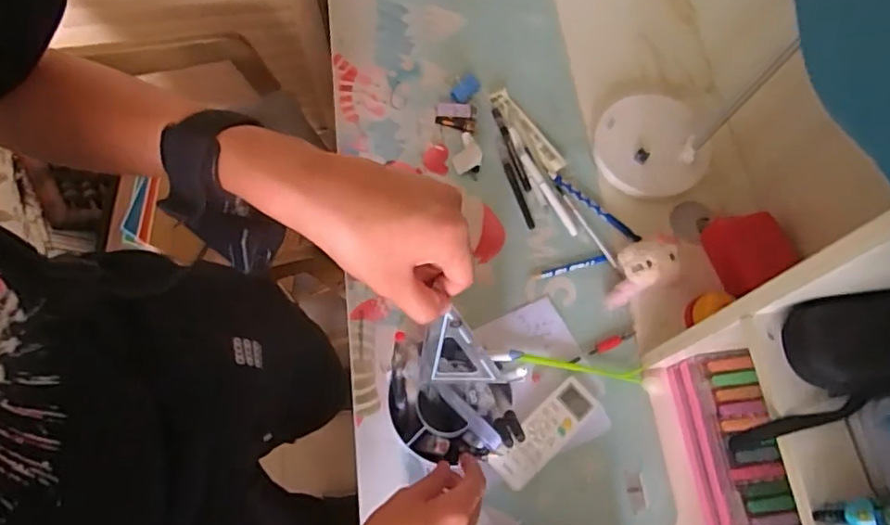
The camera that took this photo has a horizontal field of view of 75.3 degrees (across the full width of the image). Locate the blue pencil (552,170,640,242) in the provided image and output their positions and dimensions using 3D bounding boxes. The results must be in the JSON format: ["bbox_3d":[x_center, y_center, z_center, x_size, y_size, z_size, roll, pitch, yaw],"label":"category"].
[{"bbox_3d":[0.185,-0.070,0.712,0.133,0.005,0.013,39,73,13],"label":"blue pencil"}]

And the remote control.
[{"bbox_3d":[0.106,0.180,0.613,0.130,0.023,0.046,-40,74,-14],"label":"remote control"}]

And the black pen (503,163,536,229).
[{"bbox_3d":[0.093,-0.083,0.718,0.010,0.010,0.088,-19,70,-8],"label":"black pen"}]

